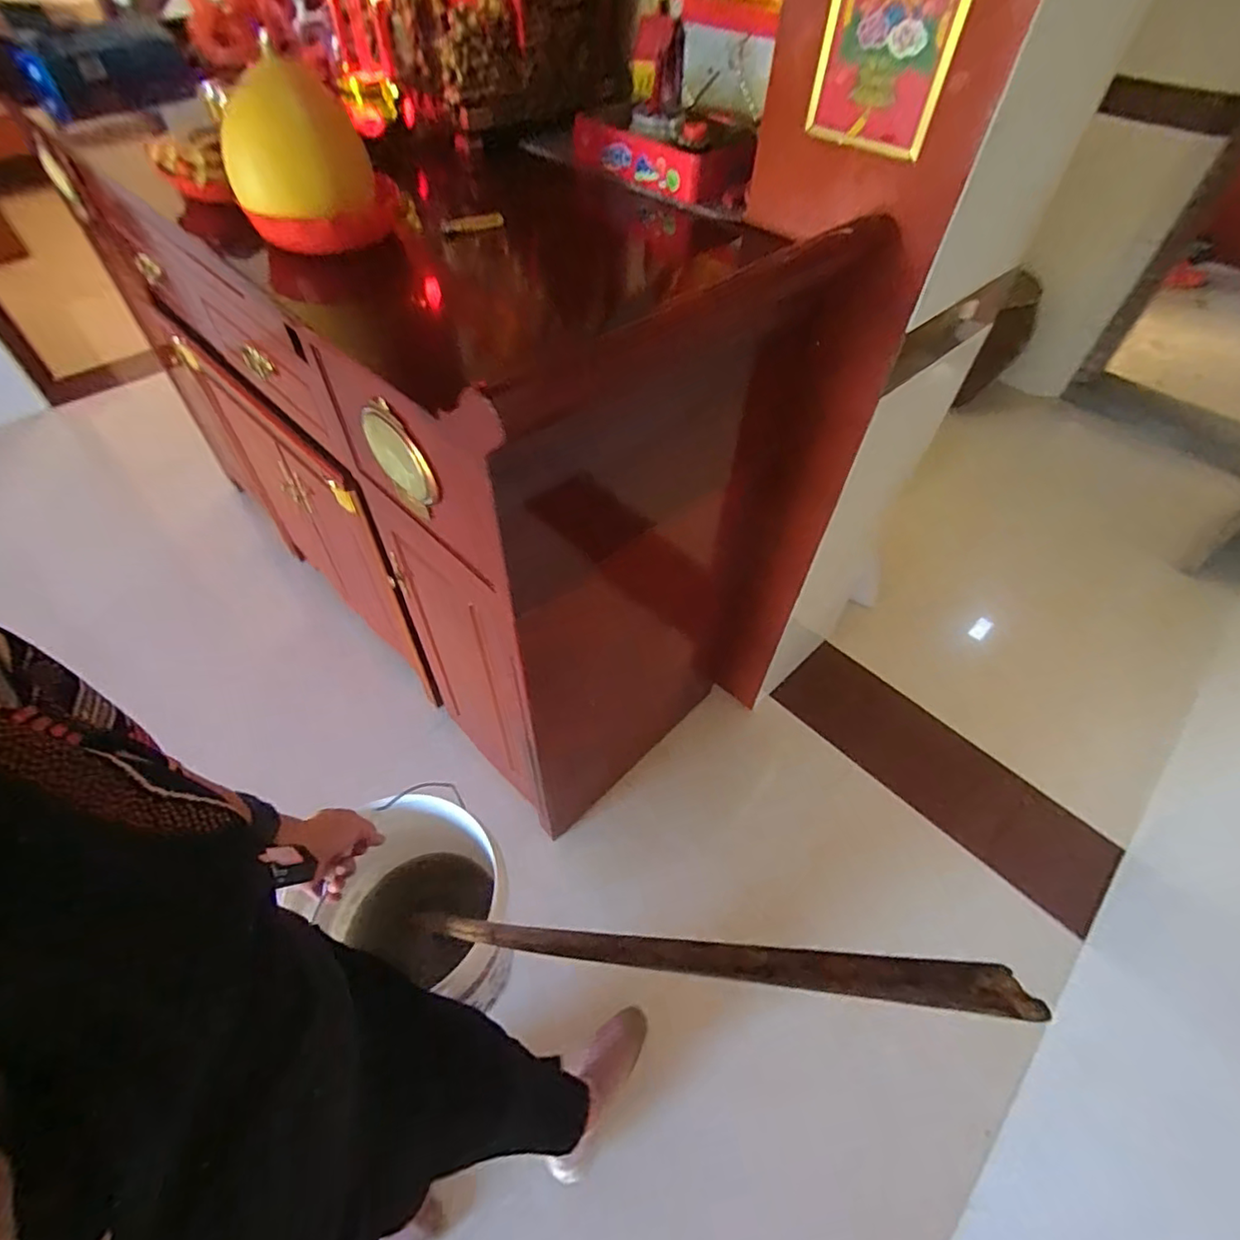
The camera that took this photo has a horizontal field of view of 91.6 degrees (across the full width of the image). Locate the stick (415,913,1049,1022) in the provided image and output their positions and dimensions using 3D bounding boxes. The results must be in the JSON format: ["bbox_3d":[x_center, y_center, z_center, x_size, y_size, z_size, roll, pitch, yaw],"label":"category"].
[{"bbox_3d":[-0.028,0.308,0.574,0.021,0.752,0.029,43,49,-18],"label":"stick"}]

